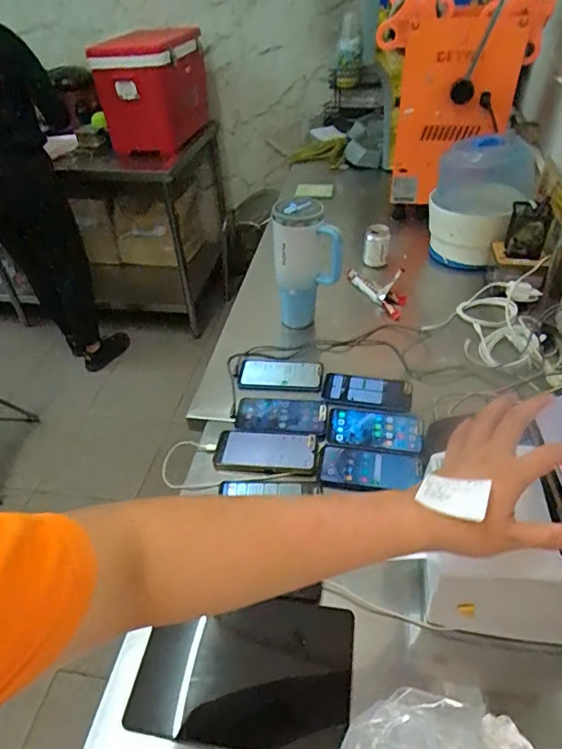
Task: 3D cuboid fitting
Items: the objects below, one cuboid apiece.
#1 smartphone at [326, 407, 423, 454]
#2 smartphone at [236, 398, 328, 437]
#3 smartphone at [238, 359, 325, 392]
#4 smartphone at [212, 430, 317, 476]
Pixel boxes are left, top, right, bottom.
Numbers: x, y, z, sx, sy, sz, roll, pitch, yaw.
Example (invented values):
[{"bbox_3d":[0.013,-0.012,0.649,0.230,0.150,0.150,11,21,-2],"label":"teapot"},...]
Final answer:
[{"bbox_3d":[0.161,0.095,0.842,0.159,0.013,0.079,4,42,11],"label":"smartphone"},{"bbox_3d":[0.001,0.070,0.880,0.161,0.007,0.077,1,42,8],"label":"smartphone"},{"bbox_3d":[-0.001,-0.001,0.959,0.162,0.012,0.087,1,42,7],"label":"smartphone"},{"bbox_3d":[-0.027,0.132,0.824,0.168,0.015,0.080,1,42,7],"label":"smartphone"}]

